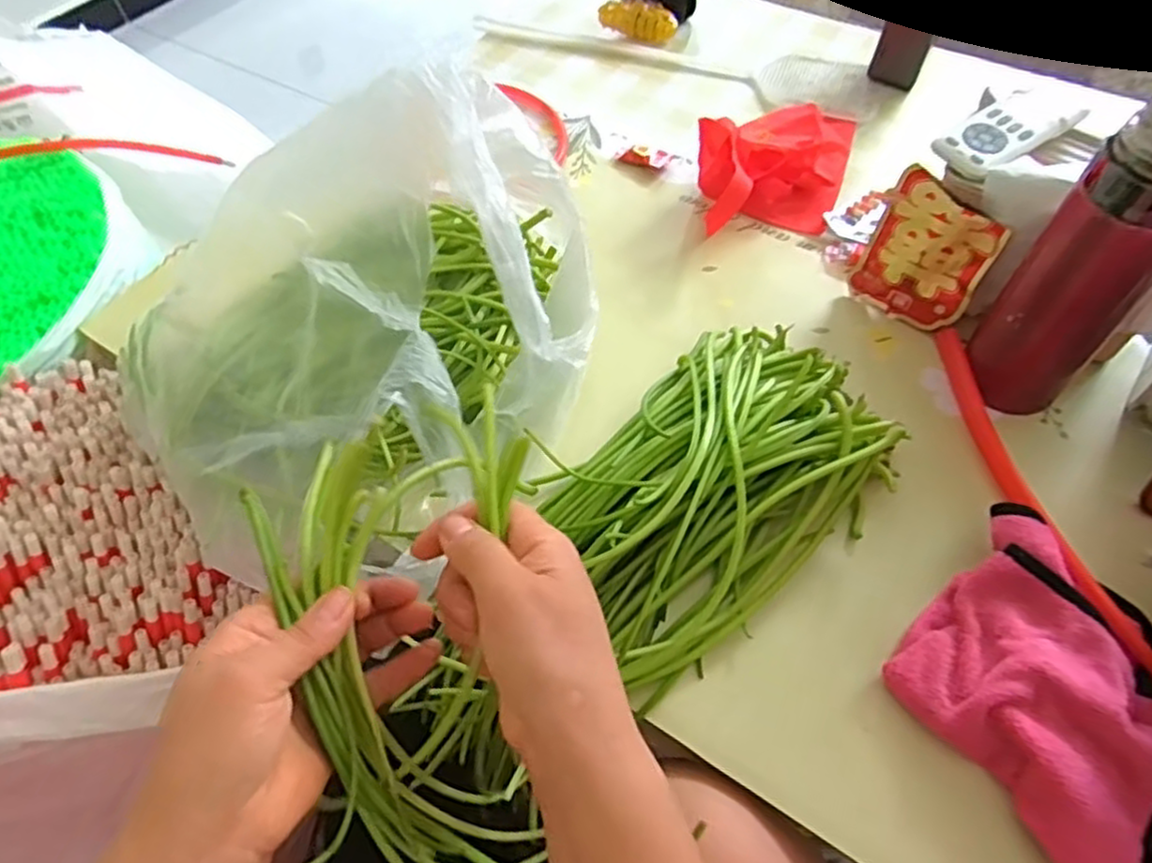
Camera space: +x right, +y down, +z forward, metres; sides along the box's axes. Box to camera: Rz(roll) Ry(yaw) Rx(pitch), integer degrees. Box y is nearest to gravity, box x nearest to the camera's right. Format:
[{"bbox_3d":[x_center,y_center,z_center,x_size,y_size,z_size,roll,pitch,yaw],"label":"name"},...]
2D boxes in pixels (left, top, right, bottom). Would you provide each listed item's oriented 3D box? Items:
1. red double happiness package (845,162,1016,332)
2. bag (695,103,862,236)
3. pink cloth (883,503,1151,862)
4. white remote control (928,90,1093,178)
[{"bbox_3d":[0.257,-0.128,0.525,0.011,0.098,0.086,-21,51,-40],"label":"red double happiness package"},{"bbox_3d":[0.179,-0.251,0.631,0.123,0.060,0.216,18,58,13],"label":"bag"},{"bbox_3d":[0.257,0.133,0.376,0.141,0.041,0.152,39,65,24],"label":"pink cloth"},{"bbox_3d":[0.309,-0.215,0.508,0.109,0.014,0.047,-31,60,-18],"label":"white remote control"}]

